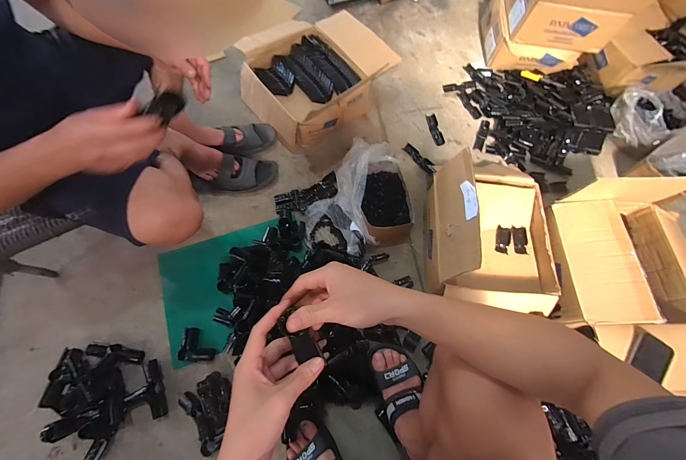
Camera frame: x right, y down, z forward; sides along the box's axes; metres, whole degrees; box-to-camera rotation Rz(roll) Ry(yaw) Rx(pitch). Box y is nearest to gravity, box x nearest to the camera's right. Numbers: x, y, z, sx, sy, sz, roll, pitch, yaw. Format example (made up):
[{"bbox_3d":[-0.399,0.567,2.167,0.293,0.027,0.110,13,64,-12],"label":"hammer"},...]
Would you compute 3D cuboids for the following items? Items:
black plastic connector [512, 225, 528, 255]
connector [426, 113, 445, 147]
[{"bbox_3d":[0.482,0.026,0.829,0.035,0.014,0.076,3,68,0],"label":"black plastic connector"},{"bbox_3d":[0.319,-0.347,1.057,0.035,0.014,0.133,-7,69,-5],"label":"connector"}]

